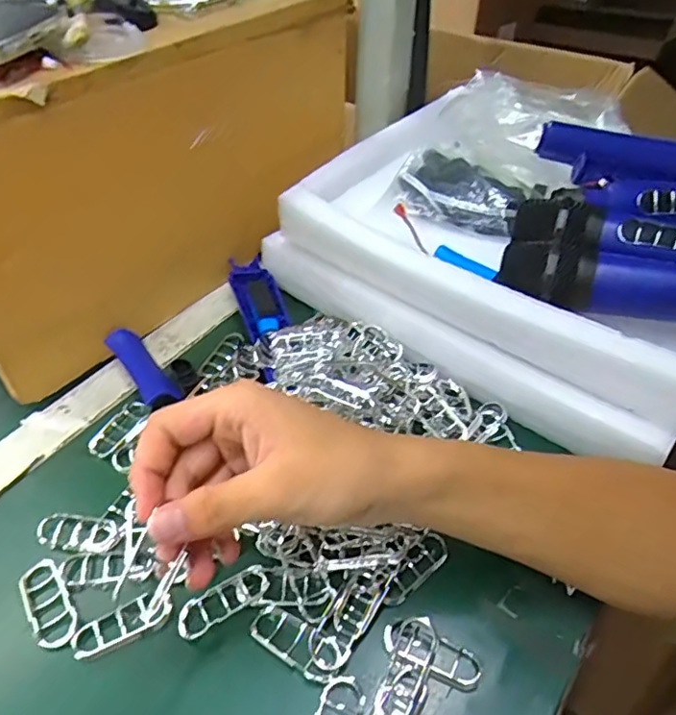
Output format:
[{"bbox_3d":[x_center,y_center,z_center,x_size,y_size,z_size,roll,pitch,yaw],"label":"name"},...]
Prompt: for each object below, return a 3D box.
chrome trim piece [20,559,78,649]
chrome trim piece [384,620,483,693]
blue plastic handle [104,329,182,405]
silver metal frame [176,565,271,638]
[{"bbox_3d":[-0.163,0.138,0.326,0.022,0.004,0.052,-28,53,-25],"label":"chrome trim piece"},{"bbox_3d":[0.050,0.157,0.309,0.052,0.004,0.020,20,49,16],"label":"chrome trim piece"},{"bbox_3d":[-0.151,0.008,0.447,0.026,0.018,0.083,-27,53,-24],"label":"blue plastic handle"},{"bbox_3d":[-0.064,0.136,0.326,0.053,0.006,0.021,-24,52,-22],"label":"silver metal frame"}]

